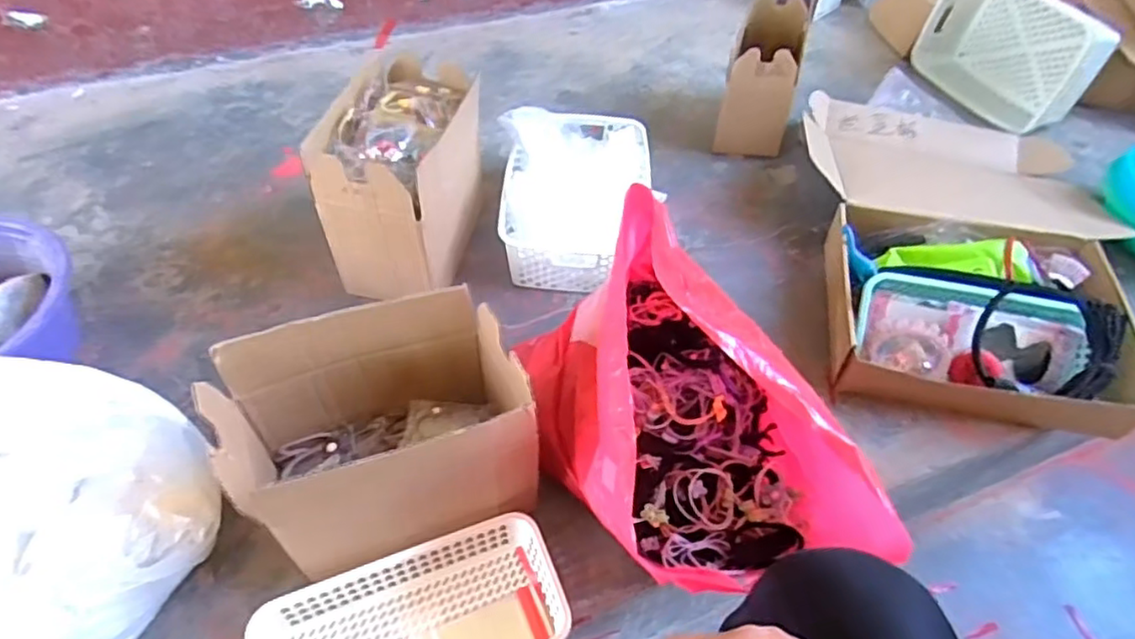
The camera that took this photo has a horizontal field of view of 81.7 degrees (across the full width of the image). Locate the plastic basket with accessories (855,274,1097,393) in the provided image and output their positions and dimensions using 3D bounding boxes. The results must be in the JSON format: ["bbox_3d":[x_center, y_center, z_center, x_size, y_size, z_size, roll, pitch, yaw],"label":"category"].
[{"bbox_3d":[0.465,0.020,0.766,0.258,0.084,0.121,5,49,3],"label":"plastic basket with accessories"}]

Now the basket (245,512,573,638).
[{"bbox_3d":[-0.138,0.278,0.595,0.269,0.045,0.125,-16,52,-15],"label":"basket"}]

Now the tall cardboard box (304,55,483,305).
[{"bbox_3d":[-0.204,-0.179,0.858,0.148,0.218,0.246,10,50,7],"label":"tall cardboard box"}]

